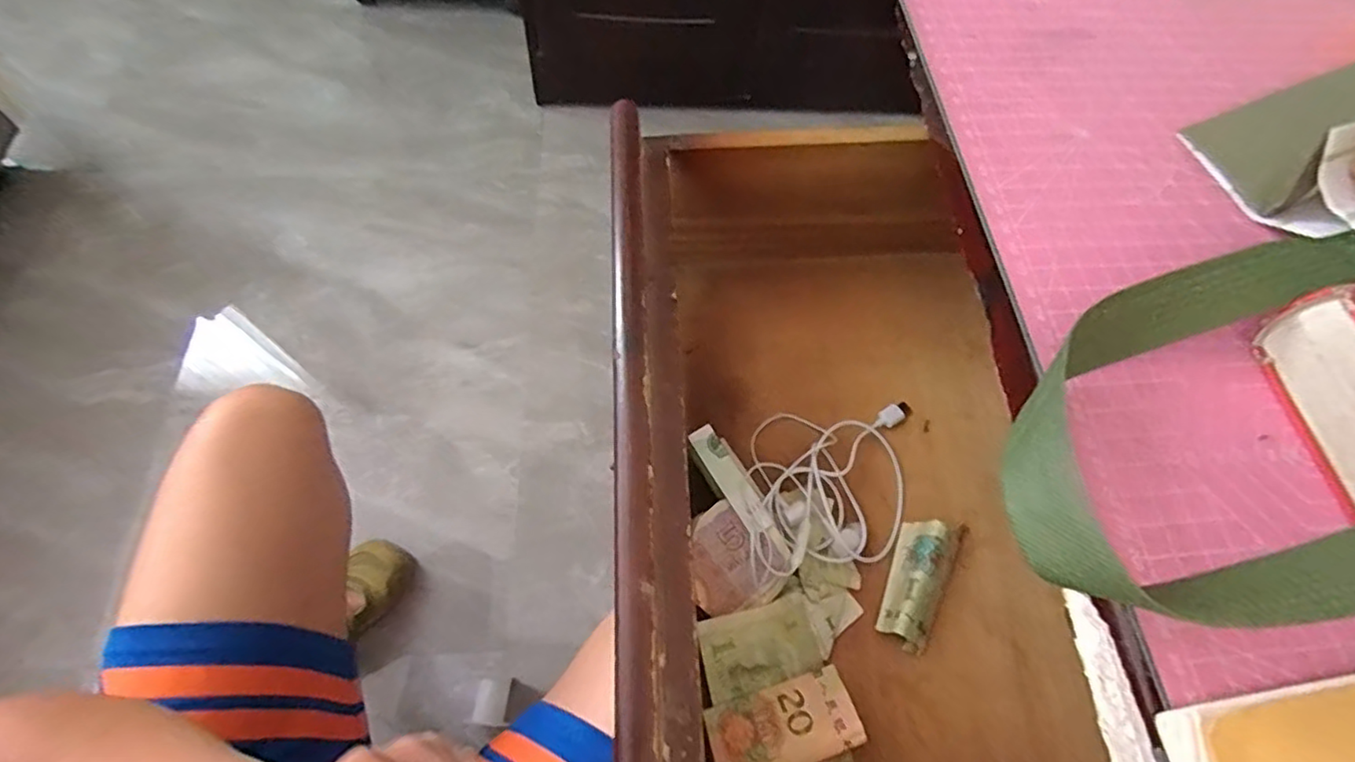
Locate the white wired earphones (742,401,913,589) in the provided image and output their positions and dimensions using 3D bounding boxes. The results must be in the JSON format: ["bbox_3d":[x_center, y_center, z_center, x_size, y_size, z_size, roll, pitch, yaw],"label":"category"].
[{"bbox_3d":[0.089,0.056,0.350,0.112,0.036,0.097,-3,65,-6],"label":"white wired earphones"}]

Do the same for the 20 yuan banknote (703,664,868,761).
[{"bbox_3d":[0.050,0.168,0.300,0.068,0.032,0.035,-15,67,-12],"label":"20 yuan banknote"}]

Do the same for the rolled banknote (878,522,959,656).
[{"bbox_3d":[0.132,0.108,0.336,0.030,0.020,0.067,27,65,8],"label":"rolled banknote"}]

